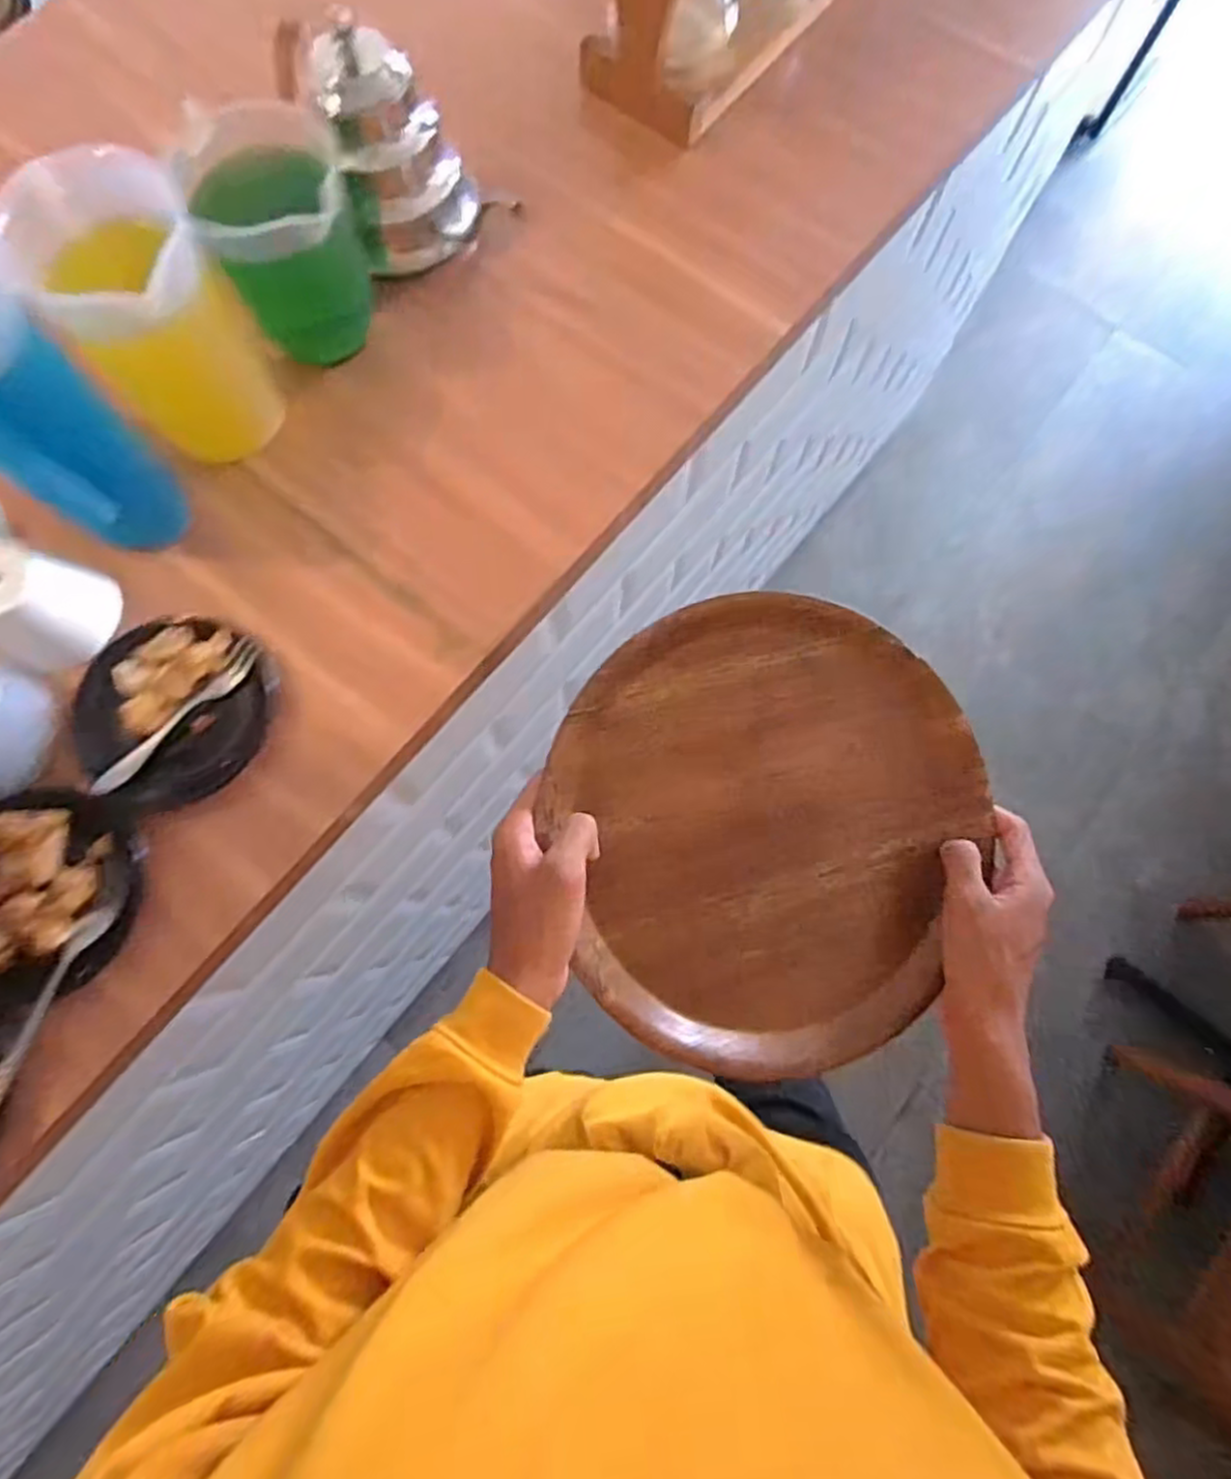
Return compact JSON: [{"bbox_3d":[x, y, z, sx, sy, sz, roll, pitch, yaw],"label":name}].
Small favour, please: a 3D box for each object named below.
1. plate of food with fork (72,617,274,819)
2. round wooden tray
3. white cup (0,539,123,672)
[{"bbox_3d":[-0.325,-0.020,0.520,0.137,0.023,0.137,0,76,0],"label":"plate of food with fork"},{"bbox_3d":[0.103,0.059,0.458,0.271,0.026,0.291,0,89,-8],"label":"round wooden tray"},{"bbox_3d":[-0.420,-0.099,0.518,0.076,0.064,0.093,28,77,6],"label":"white cup"}]

